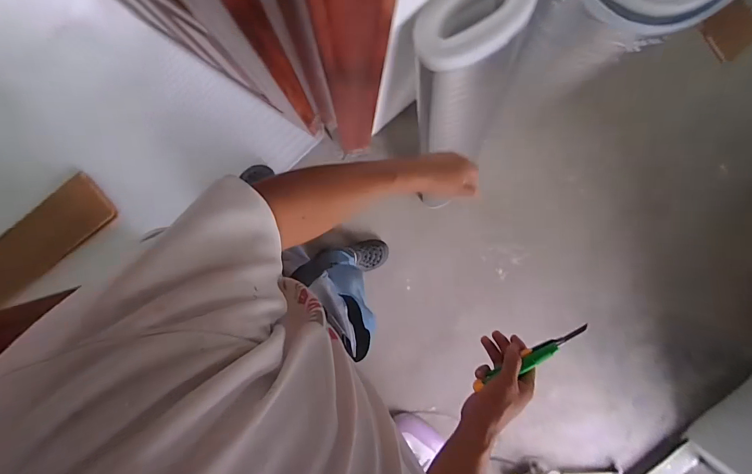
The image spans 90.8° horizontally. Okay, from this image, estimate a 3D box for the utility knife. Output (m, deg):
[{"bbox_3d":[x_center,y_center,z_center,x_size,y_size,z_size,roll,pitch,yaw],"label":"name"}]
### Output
[{"bbox_3d":[0.228,0.180,0.549,0.181,0.029,0.016,-34,95,10],"label":"utility knife"}]

